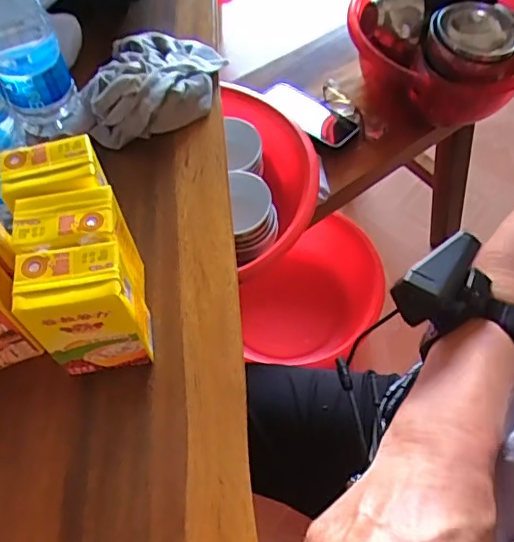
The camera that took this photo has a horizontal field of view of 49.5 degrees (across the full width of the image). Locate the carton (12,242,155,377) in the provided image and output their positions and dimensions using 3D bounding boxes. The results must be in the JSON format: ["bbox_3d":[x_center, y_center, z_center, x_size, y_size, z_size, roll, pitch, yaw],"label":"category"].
[{"bbox_3d":[-0.112,0.029,0.381,0.064,0.108,0.043,-9,60,-1],"label":"carton"}]

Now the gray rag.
[{"bbox_3d":[-0.103,-0.193,0.545,0.140,0.042,0.131,-15,60,-5],"label":"gray rag"}]

